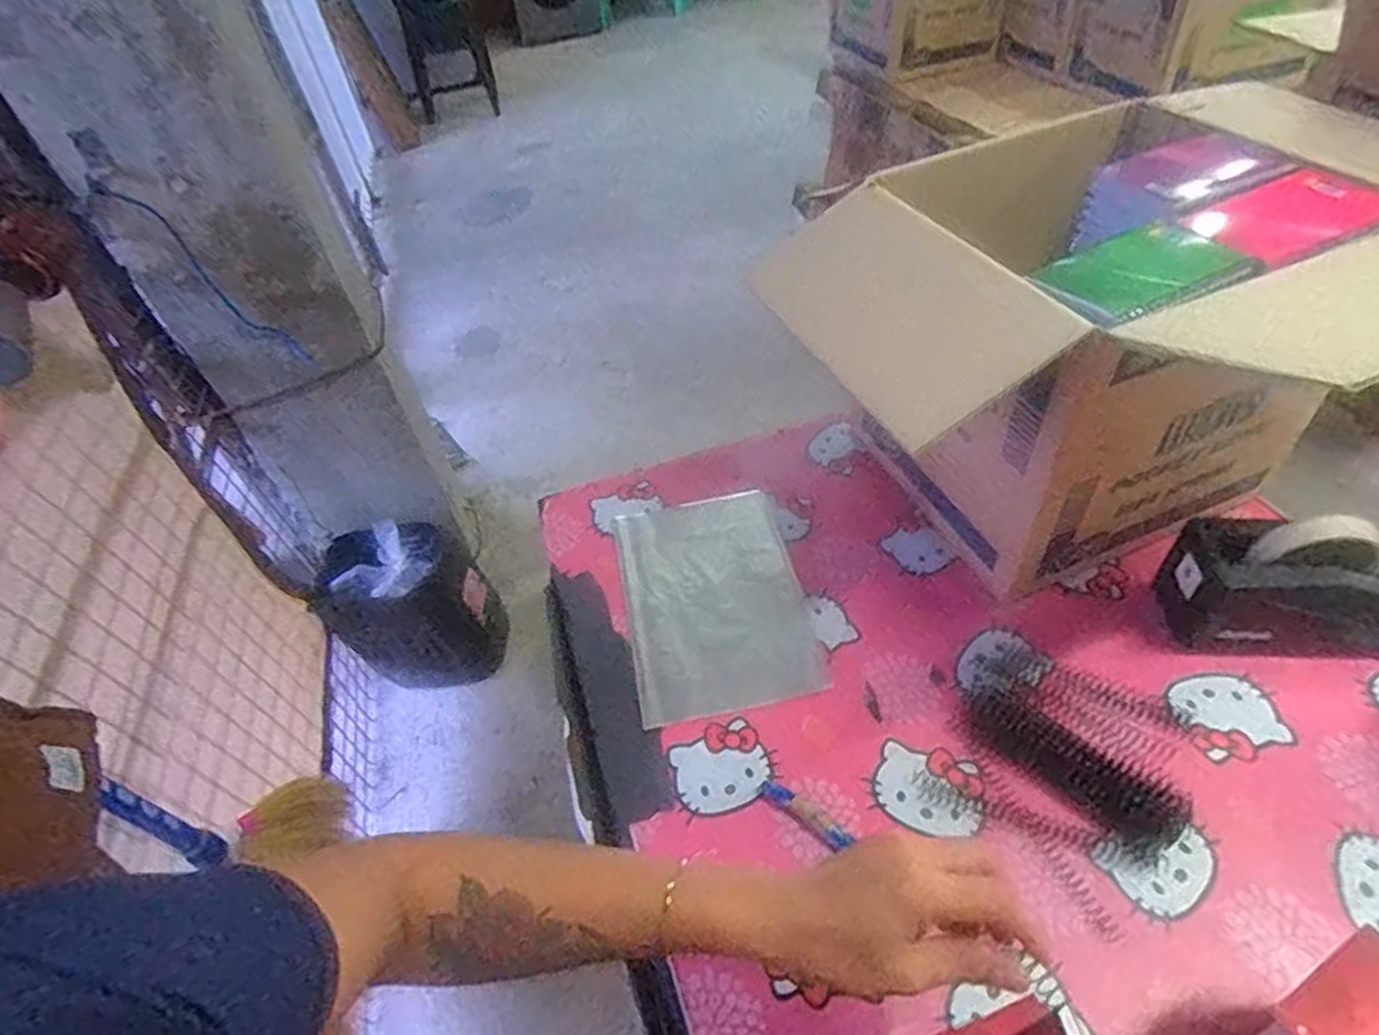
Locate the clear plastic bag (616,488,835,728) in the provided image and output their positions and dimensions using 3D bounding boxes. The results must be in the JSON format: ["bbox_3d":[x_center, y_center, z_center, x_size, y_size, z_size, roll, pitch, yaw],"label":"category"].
[{"bbox_3d":[0.021,0.073,0.720,0.165,0.005,0.259,-11,47,-3],"label":"clear plastic bag"}]

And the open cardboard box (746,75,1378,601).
[{"bbox_3d":[0.416,-0.169,0.692,0.410,0.303,0.322,-16,47,-8],"label":"open cardboard box"}]

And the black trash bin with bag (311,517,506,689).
[{"bbox_3d":[-0.621,0.203,1.653,0.355,0.326,0.213,-4,47,3],"label":"black trash bin with bag"}]

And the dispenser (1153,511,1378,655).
[{"bbox_3d":[0.512,0.055,0.601,0.203,0.113,0.080,2,47,9],"label":"dispenser"}]

